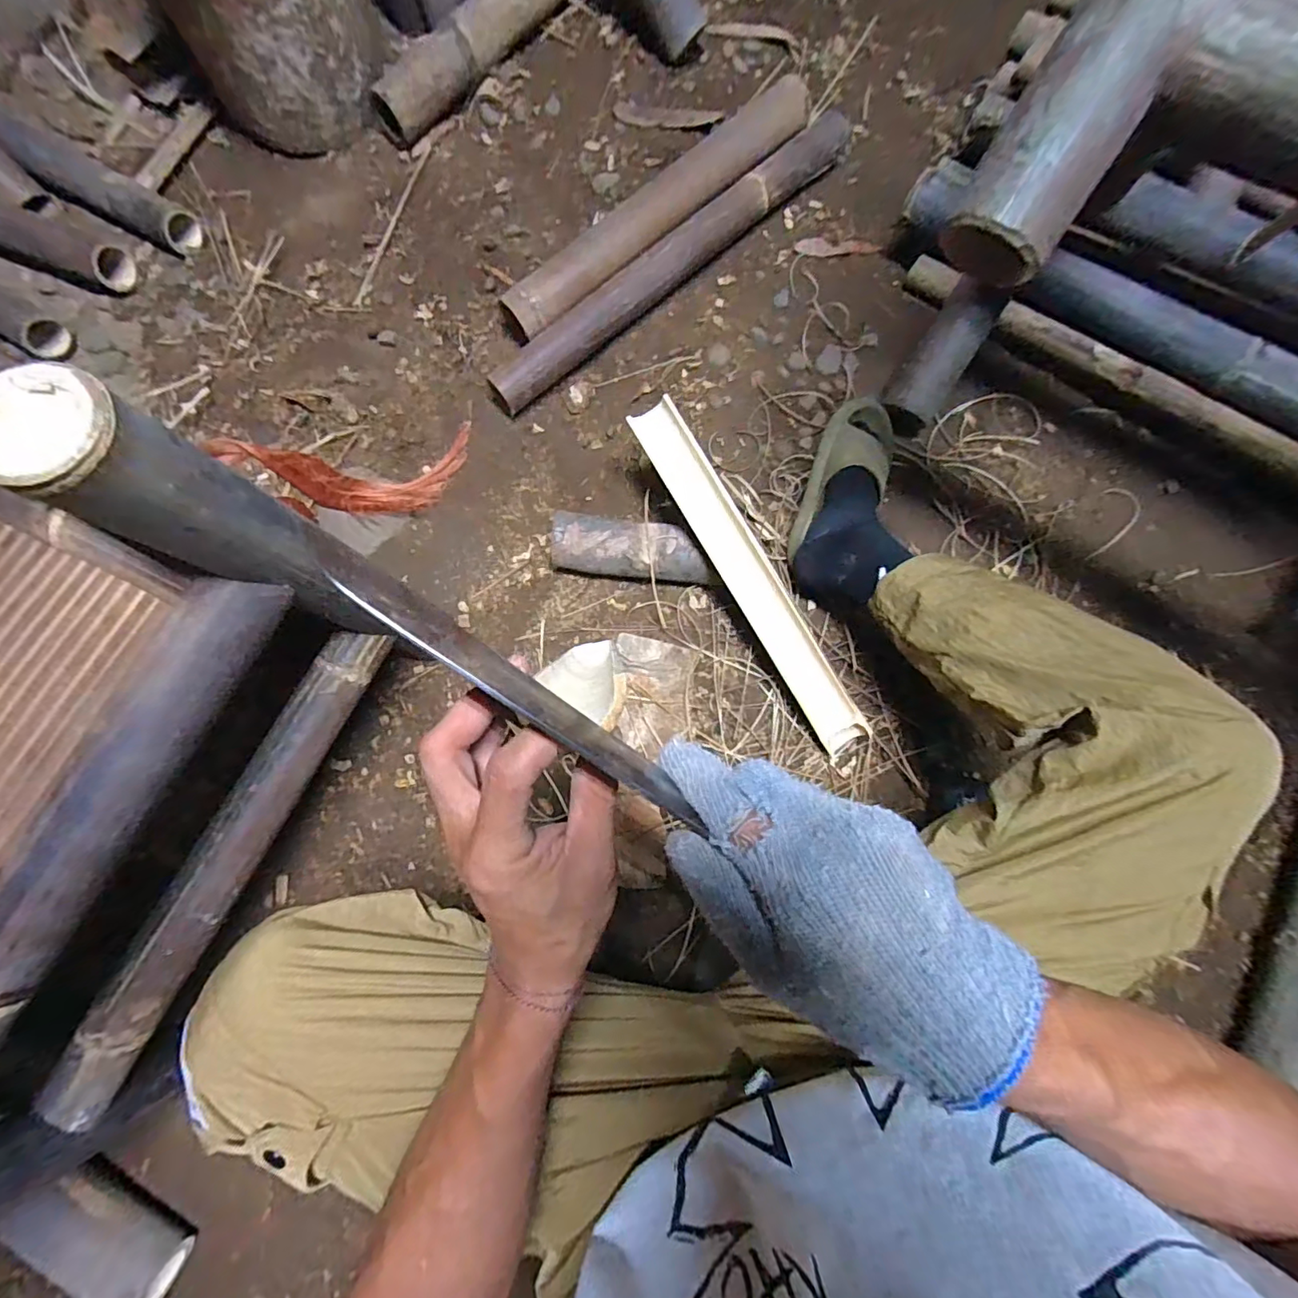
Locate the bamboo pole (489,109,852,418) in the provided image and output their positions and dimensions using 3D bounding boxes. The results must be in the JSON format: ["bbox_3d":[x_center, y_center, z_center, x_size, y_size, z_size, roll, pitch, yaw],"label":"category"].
[{"bbox_3d":[0.042,-0.599,0.828,0.704,0.054,0.074,-41,82,-7],"label":"bamboo pole"}]

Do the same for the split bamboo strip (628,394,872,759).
[{"bbox_3d":[0.125,-0.085,0.676,0.065,0.015,0.478,-31,92,-1],"label":"split bamboo strip"}]

